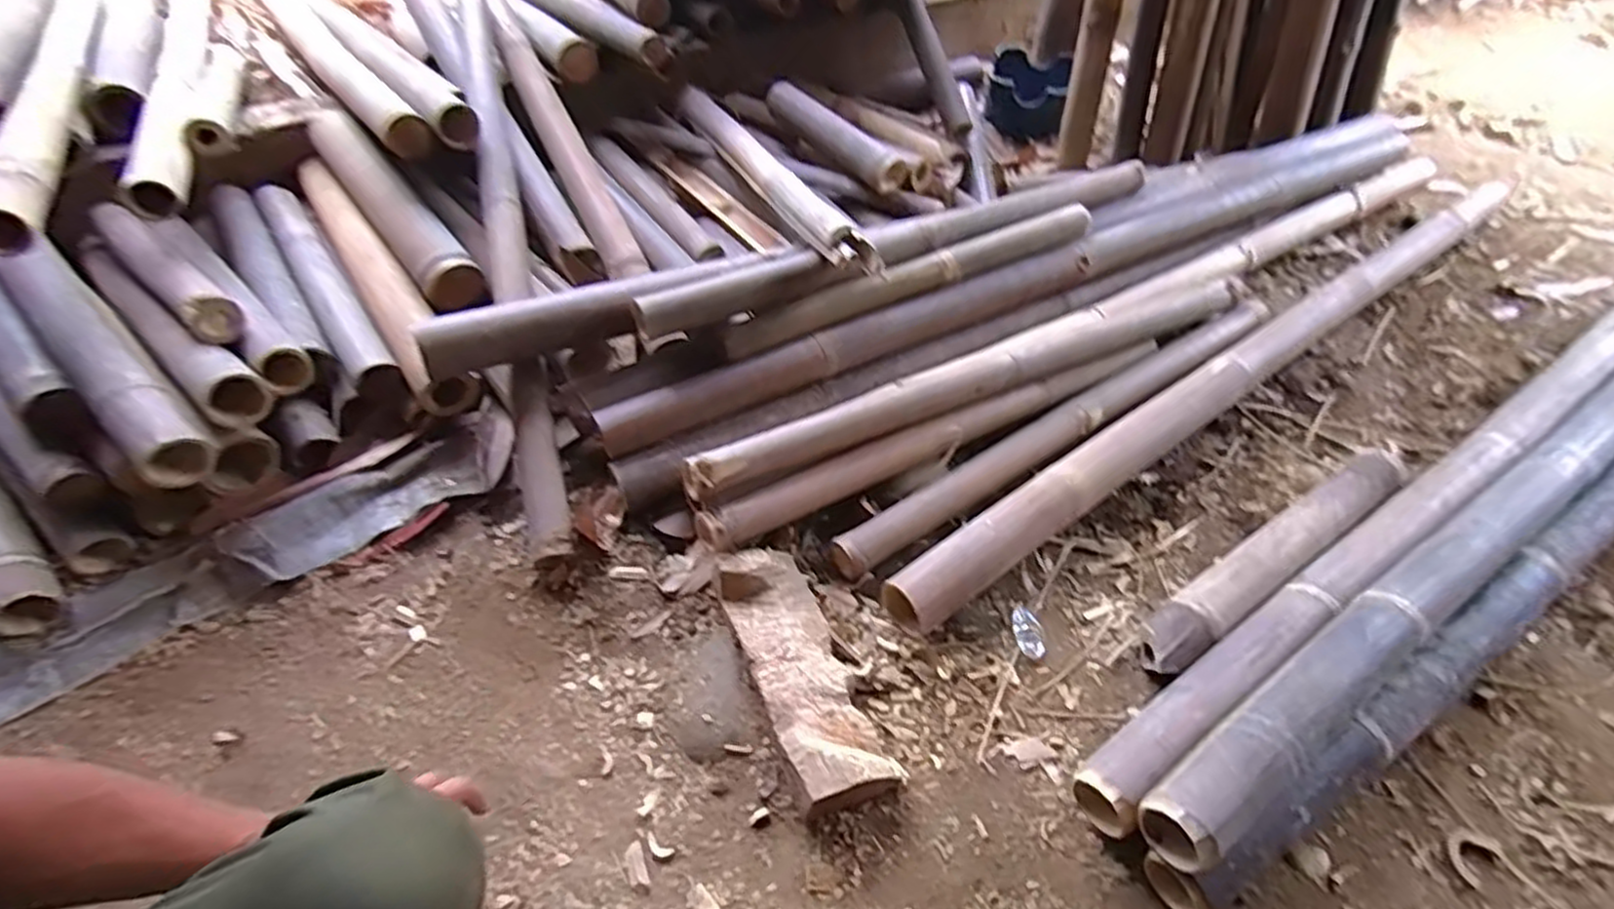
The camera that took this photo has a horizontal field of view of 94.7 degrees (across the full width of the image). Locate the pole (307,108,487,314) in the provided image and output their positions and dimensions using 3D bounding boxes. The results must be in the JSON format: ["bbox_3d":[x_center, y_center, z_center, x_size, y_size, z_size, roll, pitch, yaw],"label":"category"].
[{"bbox_3d":[-0.660,-0.402,1.167,0.081,0.097,0.484,-31,54,-27],"label":"pole"}]

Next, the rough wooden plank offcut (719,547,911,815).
[{"bbox_3d":[-0.009,0.229,0.802,0.106,0.066,0.291,-17,50,-15],"label":"rough wooden plank offcut"}]

